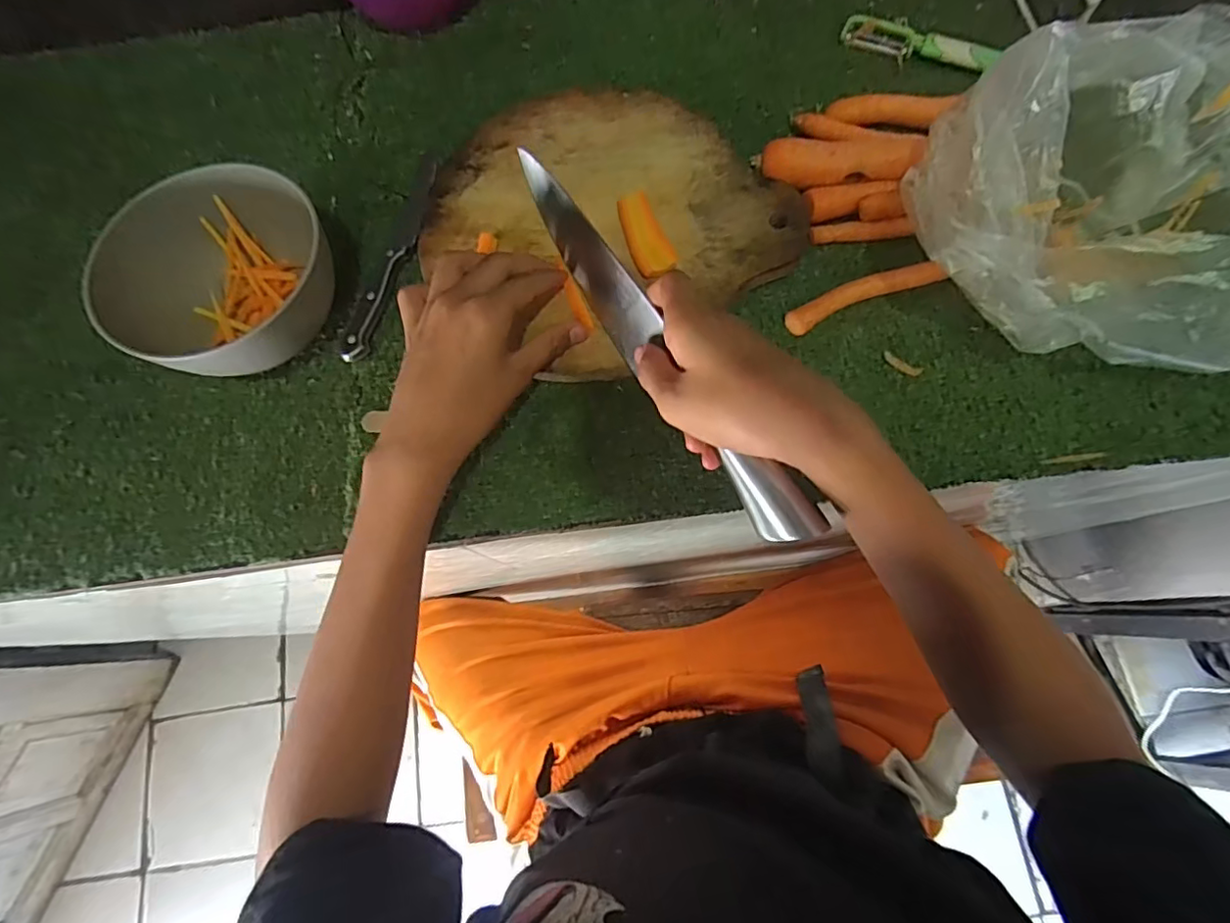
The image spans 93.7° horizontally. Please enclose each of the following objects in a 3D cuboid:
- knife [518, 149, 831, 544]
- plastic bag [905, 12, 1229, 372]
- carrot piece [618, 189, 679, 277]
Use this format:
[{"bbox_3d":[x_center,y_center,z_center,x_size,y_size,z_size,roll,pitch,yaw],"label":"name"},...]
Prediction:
[{"bbox_3d":[0.023,-0.079,0.354,0.034,0.041,0.304,-30,68,-7],"label":"knife"},{"bbox_3d":[0.292,-0.140,0.335,0.231,0.096,0.187,-14,74,-2],"label":"plastic bag"},{"bbox_3d":[0.021,-0.155,0.395,0.025,0.015,0.065,-19,75,-4],"label":"carrot piece"}]

